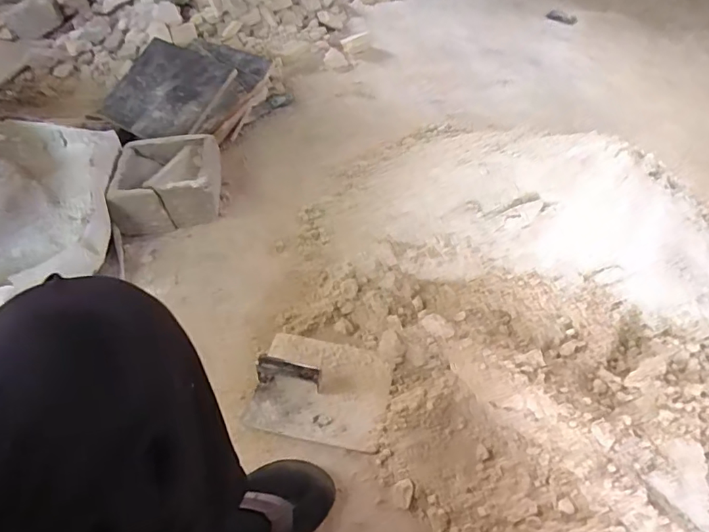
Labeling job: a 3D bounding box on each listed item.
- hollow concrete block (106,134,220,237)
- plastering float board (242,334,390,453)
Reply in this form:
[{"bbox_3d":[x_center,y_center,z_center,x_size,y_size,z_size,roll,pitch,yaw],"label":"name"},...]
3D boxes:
[{"bbox_3d":[-0.391,-0.172,1.080,0.213,0.115,0.199,-8,51,-12],"label":"hollow concrete block"},{"bbox_3d":[-0.050,0.179,0.785,0.204,0.056,0.164,10,49,8],"label":"plastering float board"}]

